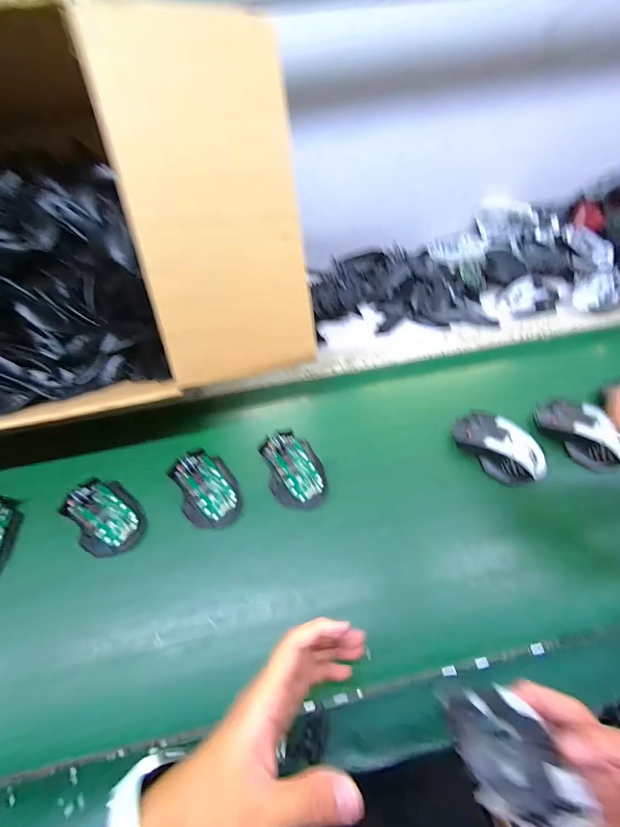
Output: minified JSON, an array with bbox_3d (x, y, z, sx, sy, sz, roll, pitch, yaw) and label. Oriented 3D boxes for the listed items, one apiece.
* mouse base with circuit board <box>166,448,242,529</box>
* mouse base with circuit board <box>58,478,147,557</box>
[{"bbox_3d":[-0.136,0.095,0.444,0.071,0.021,0.108,-28,58,-15],"label":"mouse base with circuit board"},{"bbox_3d":[-0.260,0.129,0.430,0.109,0.021,0.072,34,64,23],"label":"mouse base with circuit board"}]

